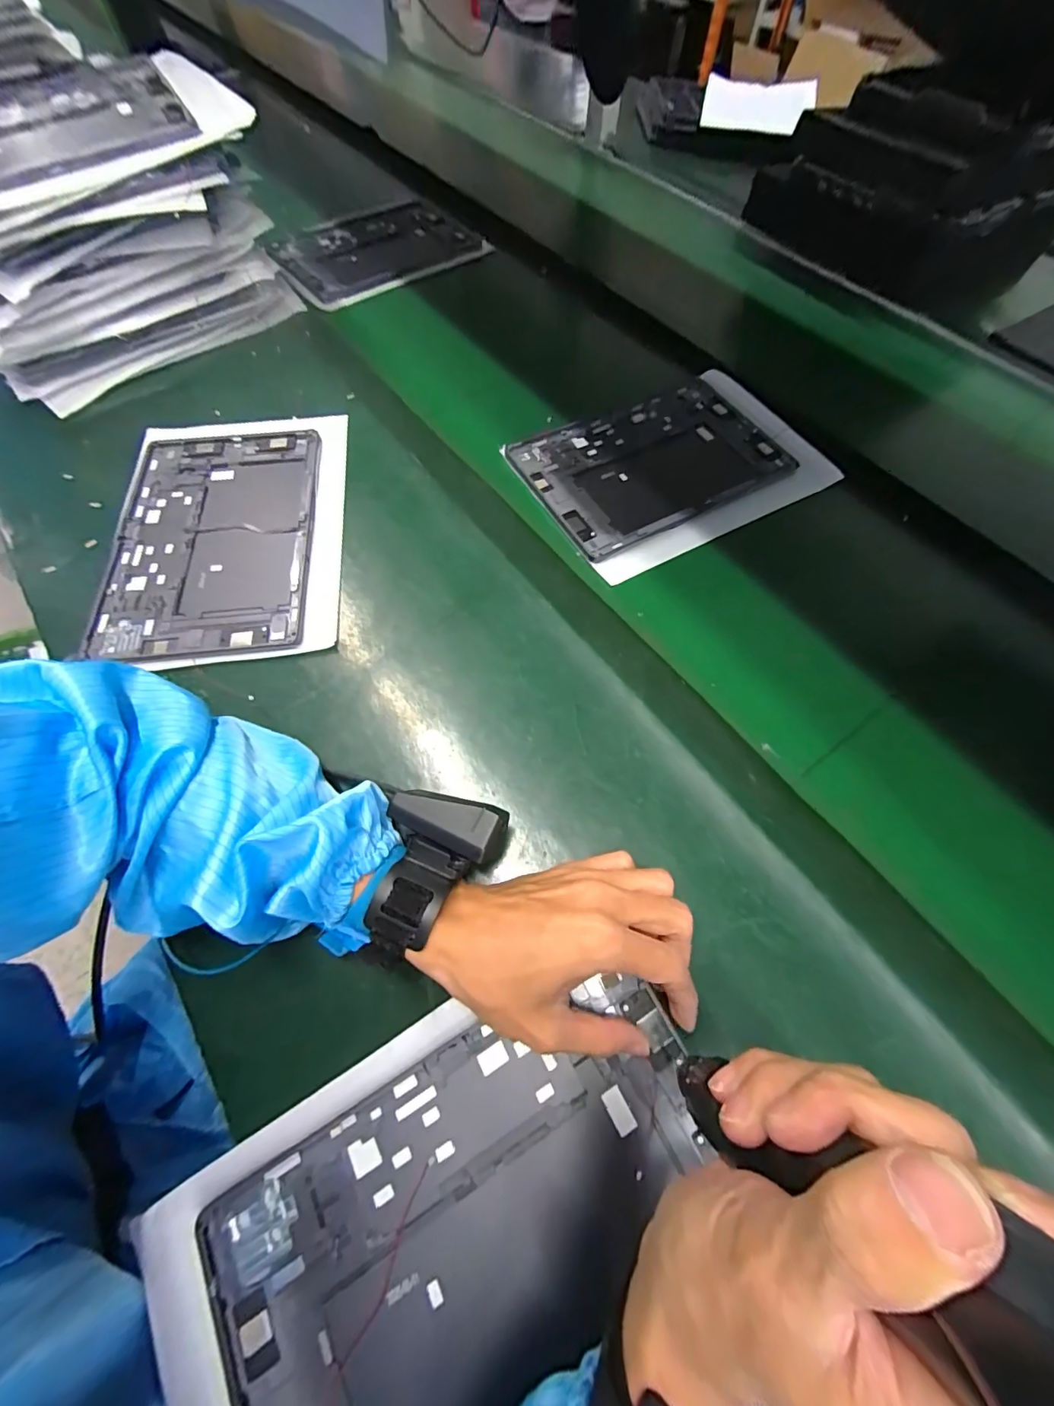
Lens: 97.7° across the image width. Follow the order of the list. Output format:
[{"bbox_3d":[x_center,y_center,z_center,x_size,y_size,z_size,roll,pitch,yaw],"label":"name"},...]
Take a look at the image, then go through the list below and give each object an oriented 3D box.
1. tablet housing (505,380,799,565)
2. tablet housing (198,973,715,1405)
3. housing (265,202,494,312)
[{"bbox_3d":[0.128,-0.242,0.463,0.252,0.007,0.166,-26,68,-13],"label":"tablet housing"},{"bbox_3d":[-0.019,0.261,0.230,0.247,0.012,0.158,-29,69,-14],"label":"tablet housing"},{"bbox_3d":[-0.207,-0.635,0.641,0.281,0.016,0.188,-39,71,-18],"label":"housing"}]

